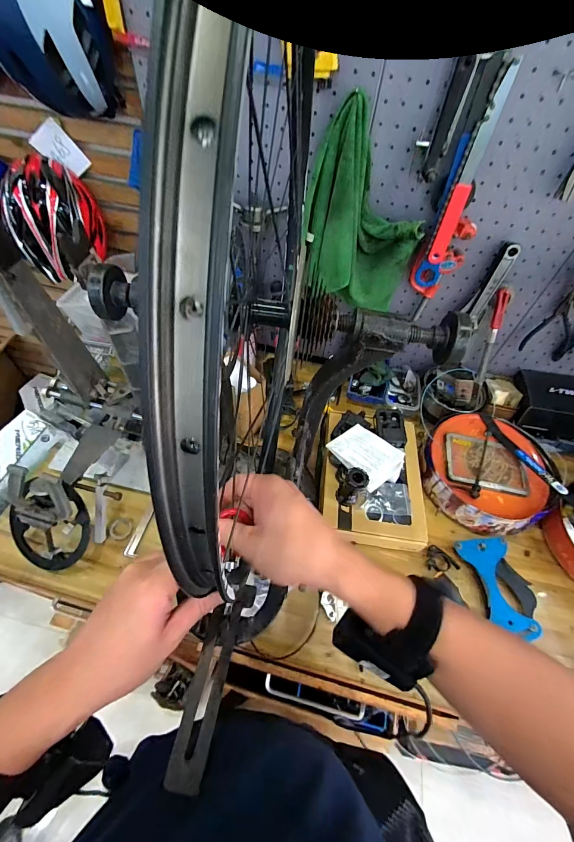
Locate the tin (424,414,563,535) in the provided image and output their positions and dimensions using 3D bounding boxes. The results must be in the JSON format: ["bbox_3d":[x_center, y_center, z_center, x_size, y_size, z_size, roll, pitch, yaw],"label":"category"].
[{"bbox_3d":[0.480,0.119,0.818,0.284,0.086,0.275,3,53,-4],"label":"tin"}]

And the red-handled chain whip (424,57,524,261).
[{"bbox_3d":[0.314,-0.427,0.596,0.038,0.280,0.026,24,54,12],"label":"red-handled chain whip"}]

